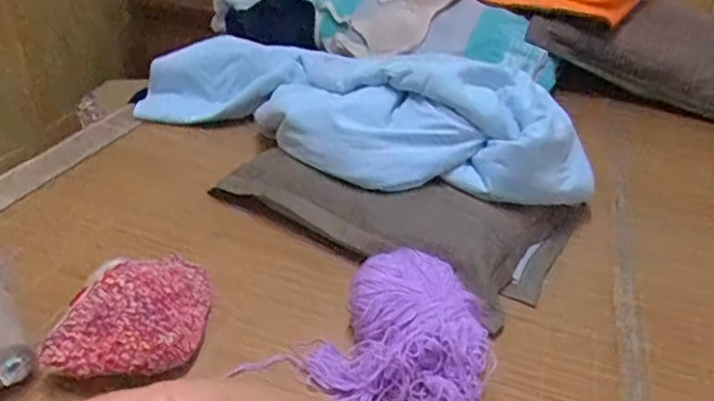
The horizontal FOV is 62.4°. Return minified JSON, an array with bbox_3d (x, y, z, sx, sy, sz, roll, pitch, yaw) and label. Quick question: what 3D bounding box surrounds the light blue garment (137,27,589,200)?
[{"bbox_3d":[-0.036,-0.152,0.958,0.770,0.207,0.275,26,38,26],"label":"light blue garment"}]

